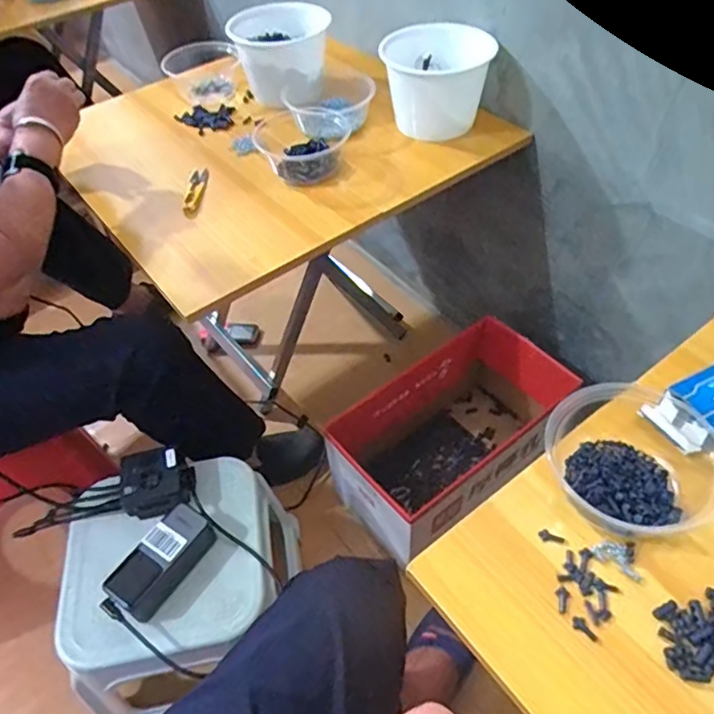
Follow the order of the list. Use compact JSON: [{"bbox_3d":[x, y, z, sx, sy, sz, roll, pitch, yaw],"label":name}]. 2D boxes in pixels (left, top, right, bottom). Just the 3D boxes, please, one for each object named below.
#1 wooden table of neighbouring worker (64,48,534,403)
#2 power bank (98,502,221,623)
[{"bbox_3d":[-0.145,-0.199,1.164,0.577,0.536,0.738,-35,56,-23],"label":"wooden table of neighbouring worker"},{"bbox_3d":[-0.239,0.253,0.736,0.062,0.056,0.131,27,57,24],"label":"power bank"}]

